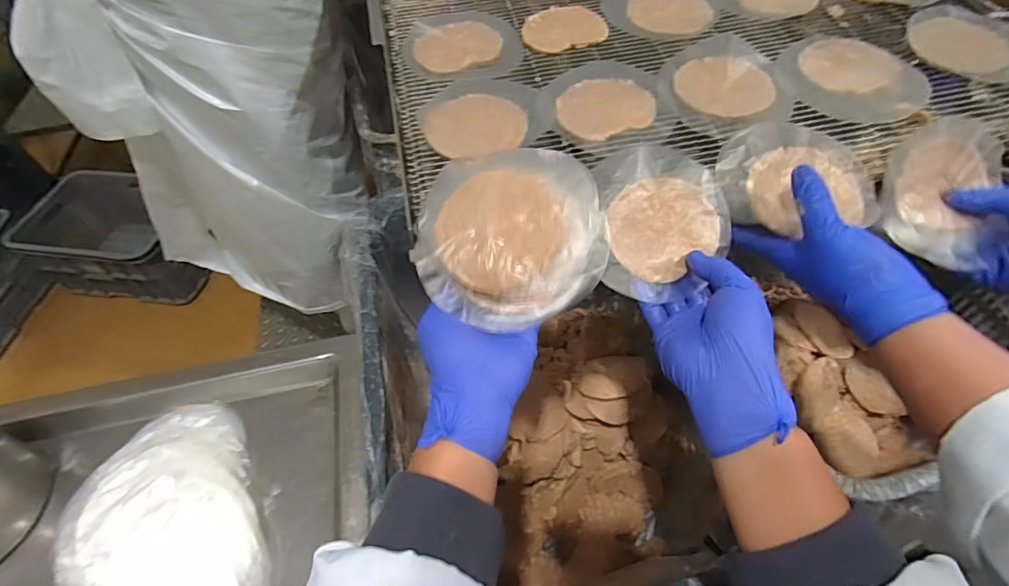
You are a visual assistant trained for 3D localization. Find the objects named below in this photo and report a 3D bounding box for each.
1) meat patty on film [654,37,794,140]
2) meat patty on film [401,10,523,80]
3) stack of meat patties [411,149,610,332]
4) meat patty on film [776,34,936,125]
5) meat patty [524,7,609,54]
[{"bbox_3d":[0.201,-0.190,0.449,0.110,0.015,0.118,27,60,21],"label":"meat patty on film"},{"bbox_3d":[-0.044,-0.259,0.506,0.116,0.007,0.126,-2,58,3],"label":"meat patty on film"},{"bbox_3d":[0.005,-0.042,0.361,0.133,0.047,0.127,15,61,13],"label":"stack of meat patties"},{"bbox_3d":[0.316,-0.199,0.455,0.118,0.015,0.112,-2,54,2],"label":"meat patty on film"},{"bbox_3d":[0.060,-0.277,0.514,0.083,0.010,0.068,-17,55,-9],"label":"meat patty"}]

